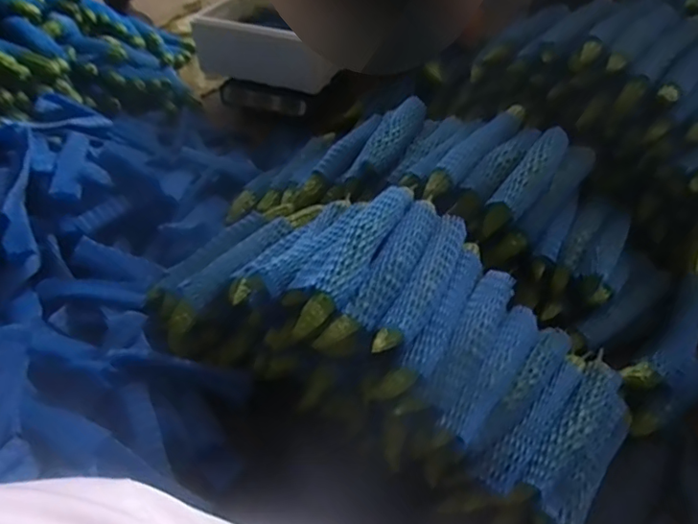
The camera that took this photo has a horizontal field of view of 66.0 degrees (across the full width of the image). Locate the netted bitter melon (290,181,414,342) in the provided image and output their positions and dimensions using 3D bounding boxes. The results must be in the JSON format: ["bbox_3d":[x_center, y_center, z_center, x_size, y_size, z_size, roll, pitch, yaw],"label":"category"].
[{"bbox_3d":[0.017,-0.017,0.759,0.052,0.056,0.298,18,48,20],"label":"netted bitter melon"}]

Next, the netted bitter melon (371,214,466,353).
[{"bbox_3d":[0.111,0.034,0.764,0.048,0.052,0.268,19,48,21],"label":"netted bitter melon"}]

